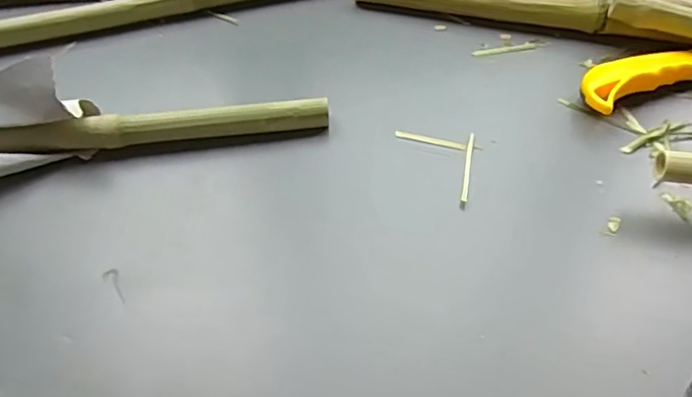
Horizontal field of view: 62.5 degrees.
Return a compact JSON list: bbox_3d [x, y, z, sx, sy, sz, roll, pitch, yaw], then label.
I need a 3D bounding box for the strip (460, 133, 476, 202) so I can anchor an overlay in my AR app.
[{"bbox_3d":[0.076,-0.020,0.354,0.004,0.004,0.055,10,53,8],"label":"strip"}]

